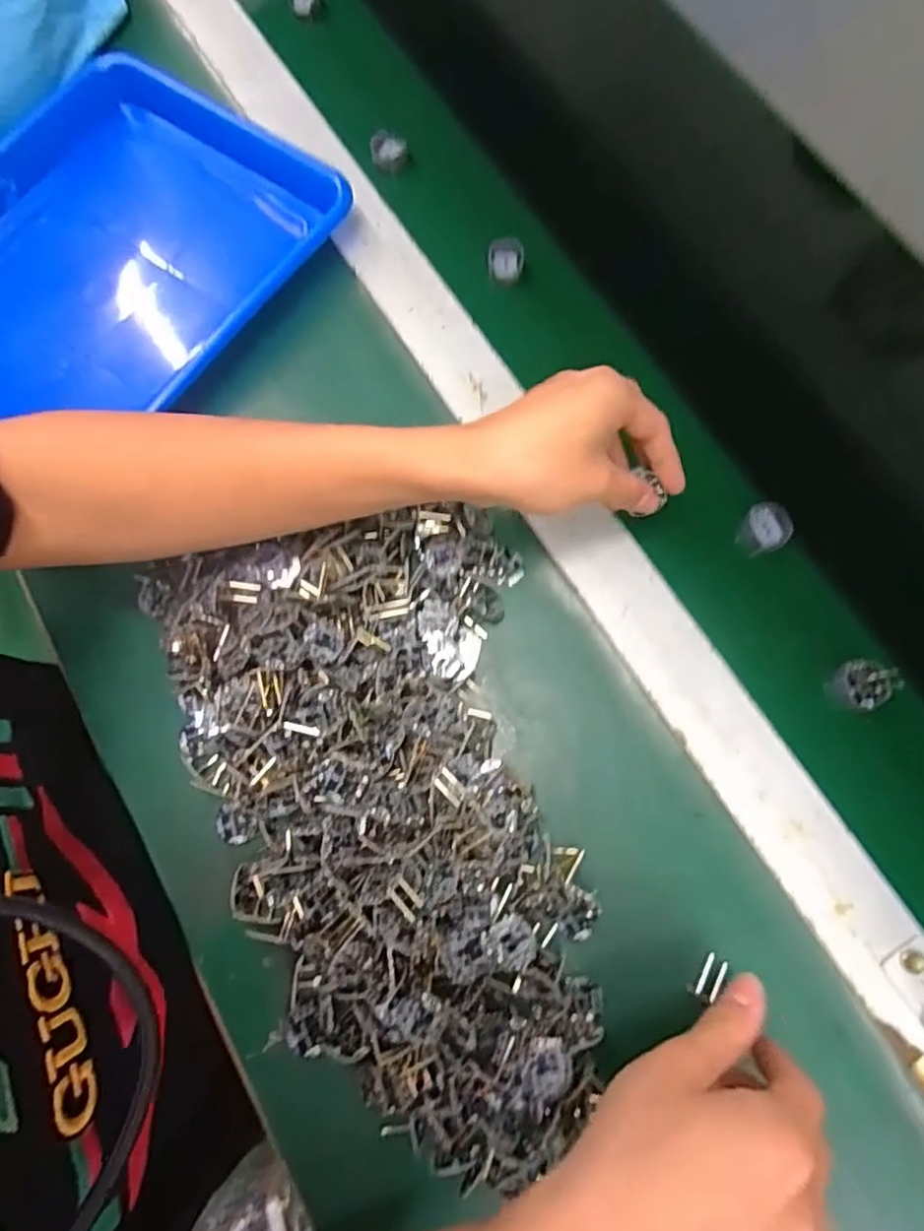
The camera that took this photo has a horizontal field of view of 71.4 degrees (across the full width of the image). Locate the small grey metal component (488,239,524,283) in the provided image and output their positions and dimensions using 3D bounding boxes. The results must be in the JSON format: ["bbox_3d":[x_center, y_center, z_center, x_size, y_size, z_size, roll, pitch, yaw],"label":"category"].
[{"bbox_3d":[0.032,-0.260,0.473,0.026,0.017,0.026,5,75,2],"label":"small grey metal component"}]

